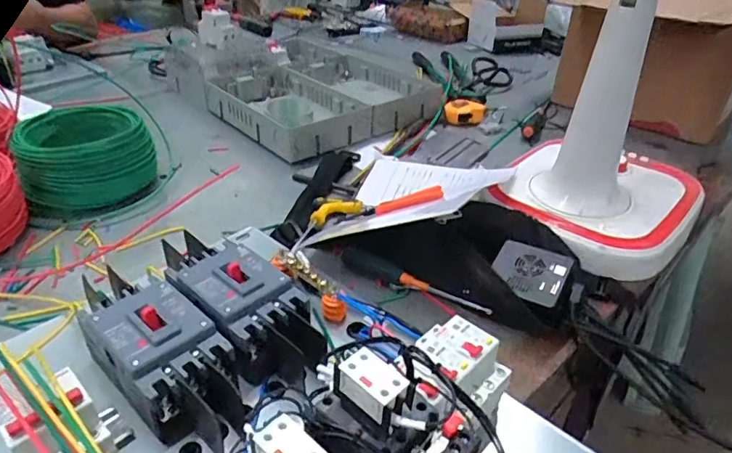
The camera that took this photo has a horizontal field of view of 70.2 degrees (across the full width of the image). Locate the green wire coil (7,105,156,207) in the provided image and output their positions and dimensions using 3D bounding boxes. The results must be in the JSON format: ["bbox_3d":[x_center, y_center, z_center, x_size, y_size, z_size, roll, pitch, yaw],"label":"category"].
[{"bbox_3d":[-0.404,-0.108,0.756,0.179,0.107,0.136,-23,41,-33],"label":"green wire coil"}]

